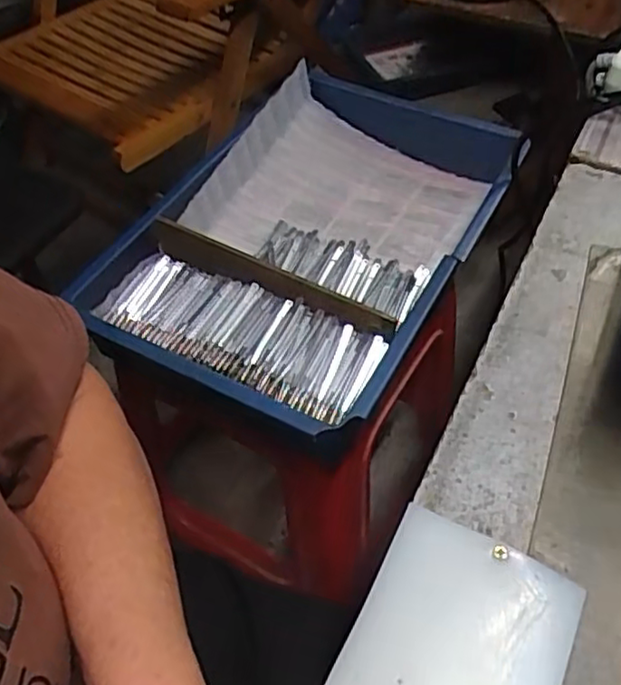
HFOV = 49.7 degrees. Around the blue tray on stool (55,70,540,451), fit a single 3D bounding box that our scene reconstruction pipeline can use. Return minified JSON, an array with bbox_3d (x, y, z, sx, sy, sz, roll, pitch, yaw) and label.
[{"bbox_3d":[-0.001,-0.102,0.667,0.290,0.084,0.407,25,57,19],"label":"blue tray on stool"}]

